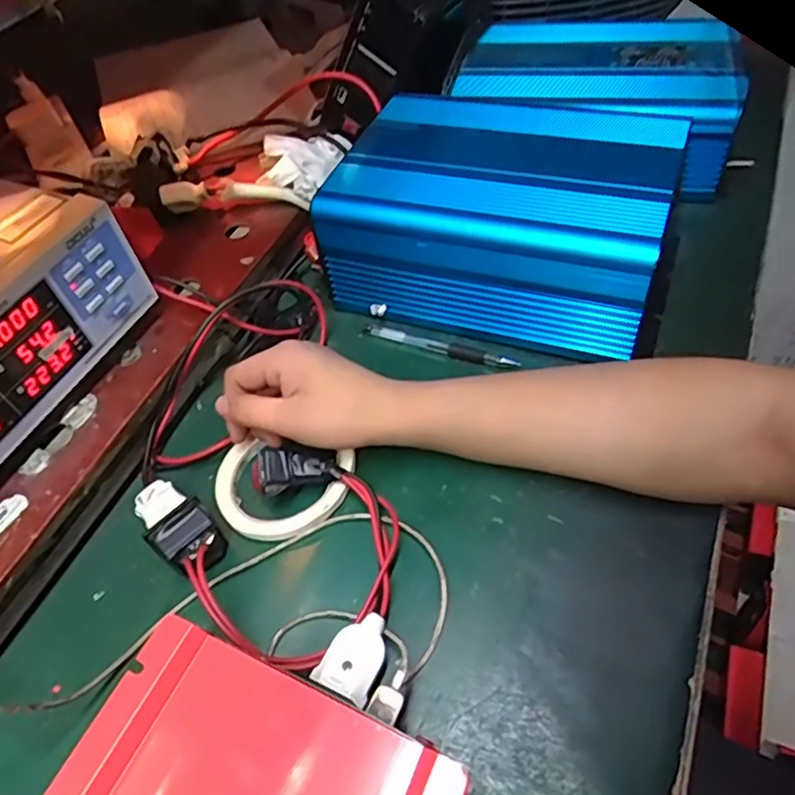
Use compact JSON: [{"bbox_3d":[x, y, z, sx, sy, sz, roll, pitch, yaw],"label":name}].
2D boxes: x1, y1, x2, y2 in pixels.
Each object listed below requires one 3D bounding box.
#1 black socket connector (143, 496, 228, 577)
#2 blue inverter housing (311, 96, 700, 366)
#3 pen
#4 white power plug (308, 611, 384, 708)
[{"bbox_3d":[-0.134,0.091,0.397,0.038,0.031,0.032,-36,59,-21],"label":"black socket connector"},{"bbox_3d":[0.085,-0.156,0.510,0.261,0.107,0.179,16,56,16],"label":"blue inverter housing"},{"bbox_3d":[0.033,-0.042,0.506,0.132,0.015,0.011,19,57,17],"label":"pen"},{"bbox_3d":[-0.022,0.148,0.353,0.032,0.023,0.045,24,58,20],"label":"white power plug"}]

